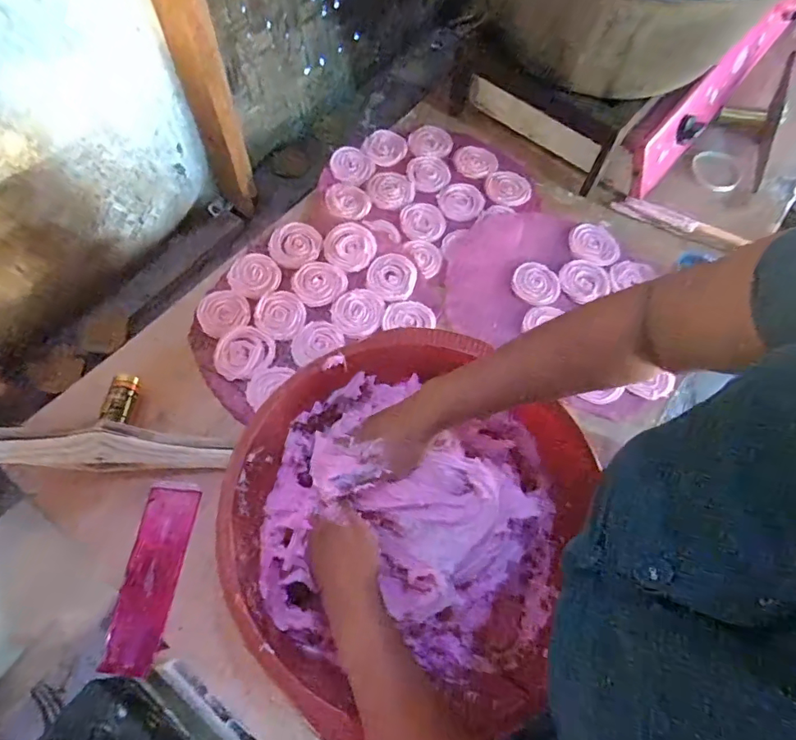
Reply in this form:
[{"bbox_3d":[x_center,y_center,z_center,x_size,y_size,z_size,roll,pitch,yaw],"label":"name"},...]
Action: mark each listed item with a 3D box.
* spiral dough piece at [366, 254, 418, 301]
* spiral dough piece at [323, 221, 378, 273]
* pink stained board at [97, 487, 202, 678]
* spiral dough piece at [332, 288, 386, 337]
[{"bbox_3d":[-0.009,-0.142,0.730,0.072,0.020,0.078,1,66,-2],"label":"spiral dough piece"},{"bbox_3d":[-0.076,-0.194,0.747,0.080,0.008,0.073,27,88,5],"label":"spiral dough piece"},{"bbox_3d":[-0.277,0.232,0.538,0.063,0.008,0.189,3,66,-1],"label":"pink stained board"},{"bbox_3d":[-0.059,-0.087,0.700,0.074,0.005,0.080,1,66,-2],"label":"spiral dough piece"}]

